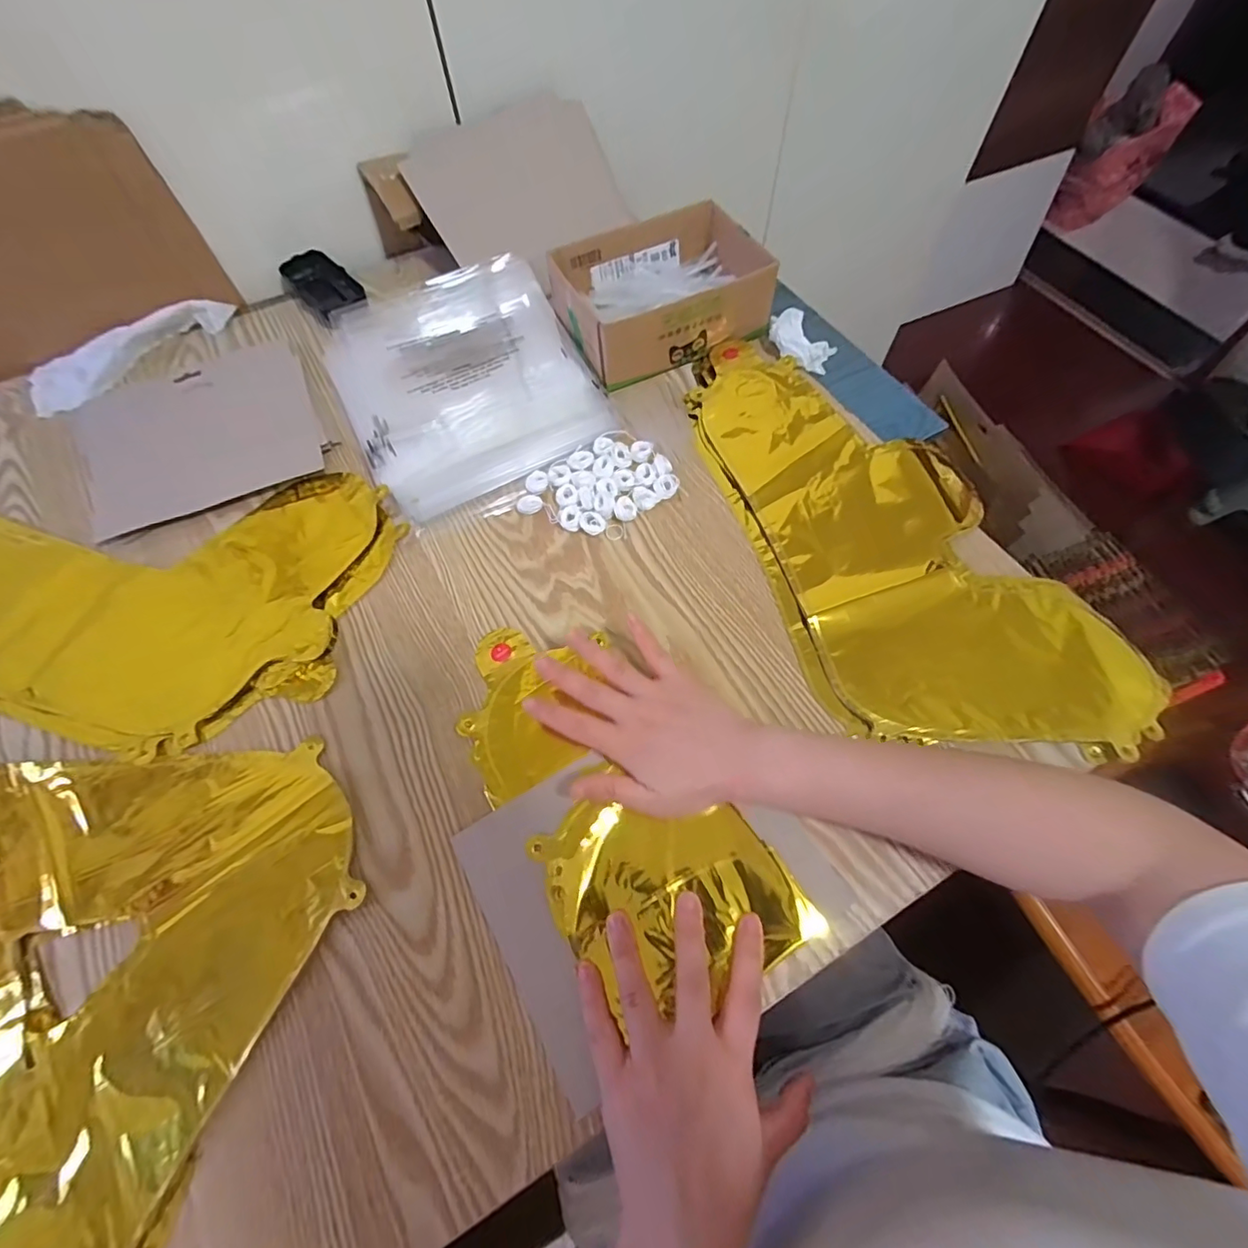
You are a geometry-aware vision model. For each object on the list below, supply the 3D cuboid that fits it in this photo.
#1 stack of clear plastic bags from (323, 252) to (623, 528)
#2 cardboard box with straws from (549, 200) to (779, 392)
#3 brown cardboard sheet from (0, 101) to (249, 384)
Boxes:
[{"bbox_3d":[-0.157,-0.244,0.527,0.217,0.015,0.294,-27,66,-10],"label":"stack of clear plastic bags"},{"bbox_3d":[0.034,-0.328,0.541,0.188,0.062,0.149,-23,66,-9],"label":"cardboard box with straws"},{"bbox_3d":[-0.533,-0.326,0.480,0.272,0.167,0.018,-27,66,-10],"label":"brown cardboard sheet"}]

